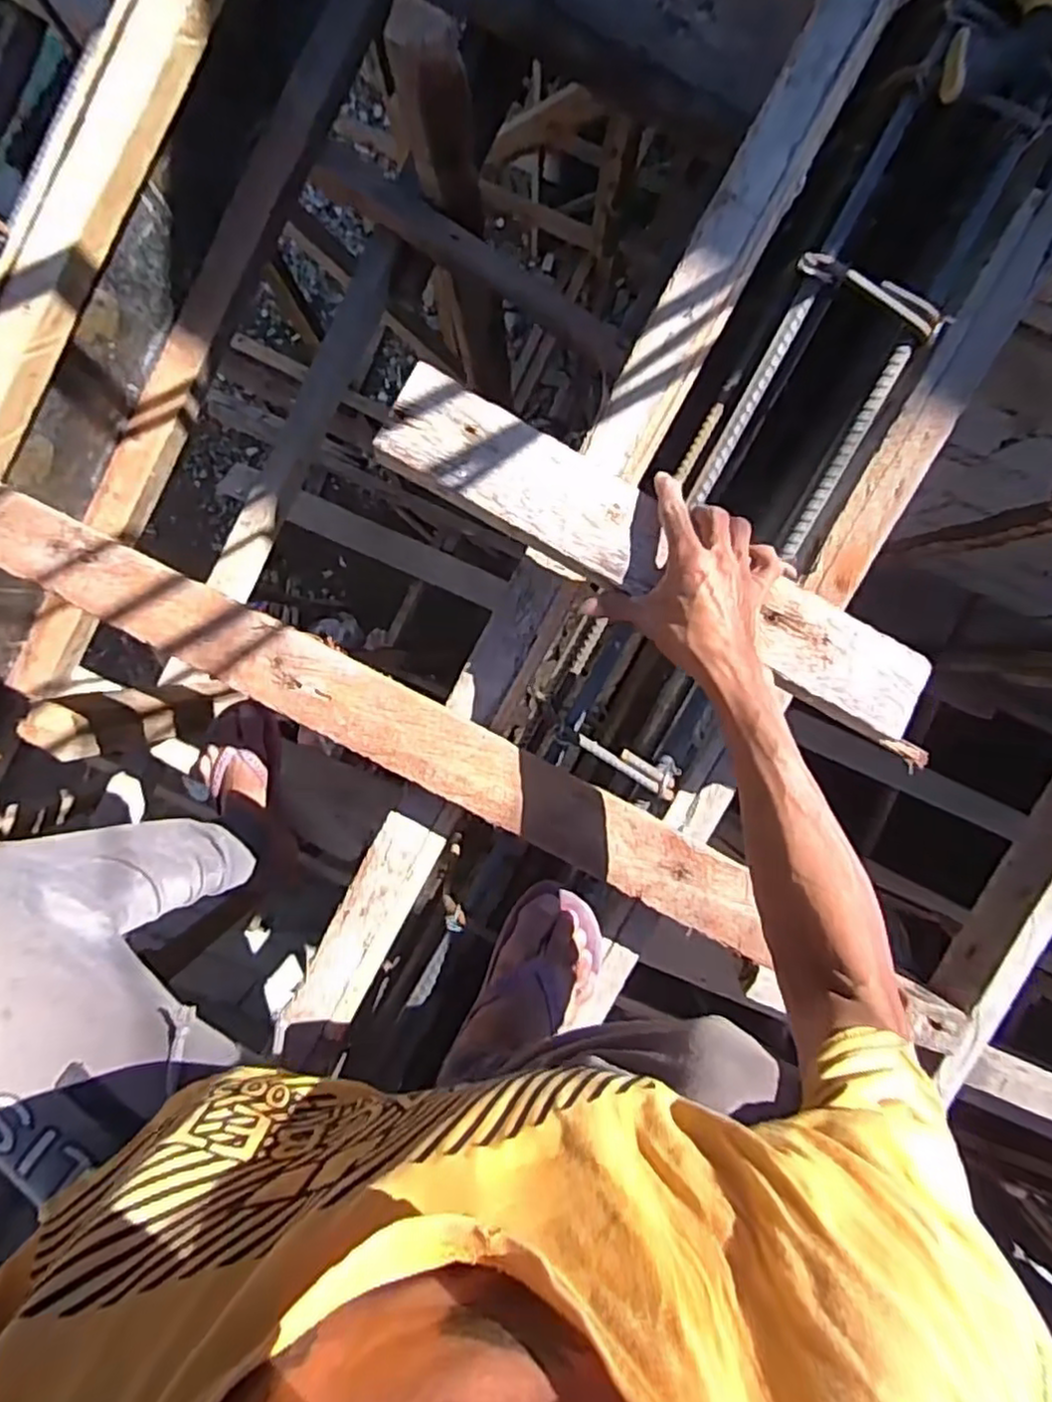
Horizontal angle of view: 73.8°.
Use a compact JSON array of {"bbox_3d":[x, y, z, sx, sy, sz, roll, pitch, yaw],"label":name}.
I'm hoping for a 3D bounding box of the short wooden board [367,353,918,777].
[{"bbox_3d":[0.114,-0.106,0.544,0.470,0.024,0.080,29,94,-5],"label":"short wooden board"}]

